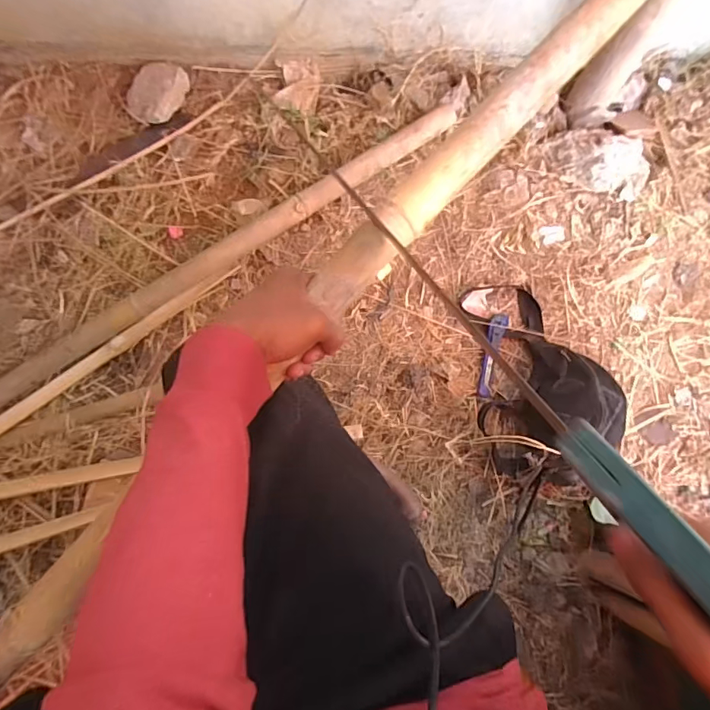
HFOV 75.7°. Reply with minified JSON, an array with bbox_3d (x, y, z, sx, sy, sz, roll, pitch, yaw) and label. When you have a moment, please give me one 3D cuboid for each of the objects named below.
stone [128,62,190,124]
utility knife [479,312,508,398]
[{"bbox_3d":[-0.348,-0.456,0.796,0.096,0.033,0.109,25,84,5],"label":"stone"},{"bbox_3d":[0.229,-0.002,0.761,0.029,0.011,0.143,16,83,4],"label":"utility knife"}]

